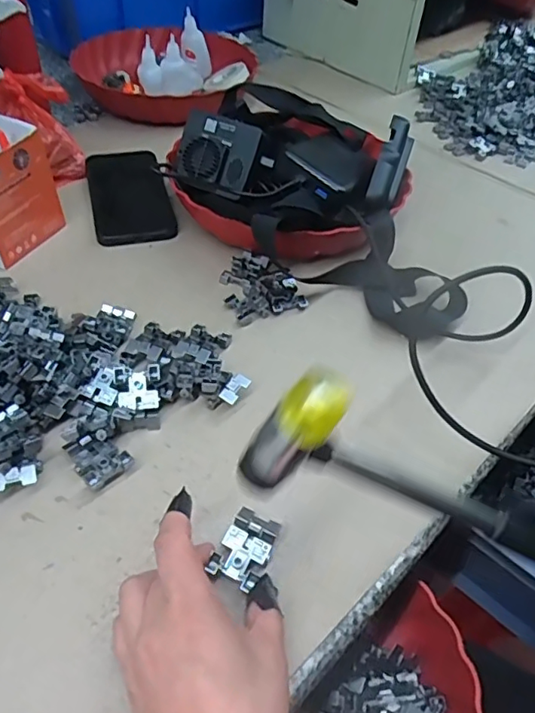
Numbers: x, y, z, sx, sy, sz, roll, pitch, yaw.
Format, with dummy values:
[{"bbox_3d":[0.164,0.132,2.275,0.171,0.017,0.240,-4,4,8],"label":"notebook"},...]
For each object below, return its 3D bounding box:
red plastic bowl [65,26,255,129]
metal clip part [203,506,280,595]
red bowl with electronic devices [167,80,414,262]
[{"bbox_3d":[-0.152,-0.400,0.789,0.252,0.044,0.237,3,47,-3],"label":"red plastic bowl"},{"bbox_3d":[-0.013,0.112,0.333,0.028,0.009,0.044,21,49,14],"label":"metal clip part"},{"bbox_3d":[0.021,-0.182,0.569,0.217,0.086,0.232,3,47,-3],"label":"red bowl with electronic devices"}]

